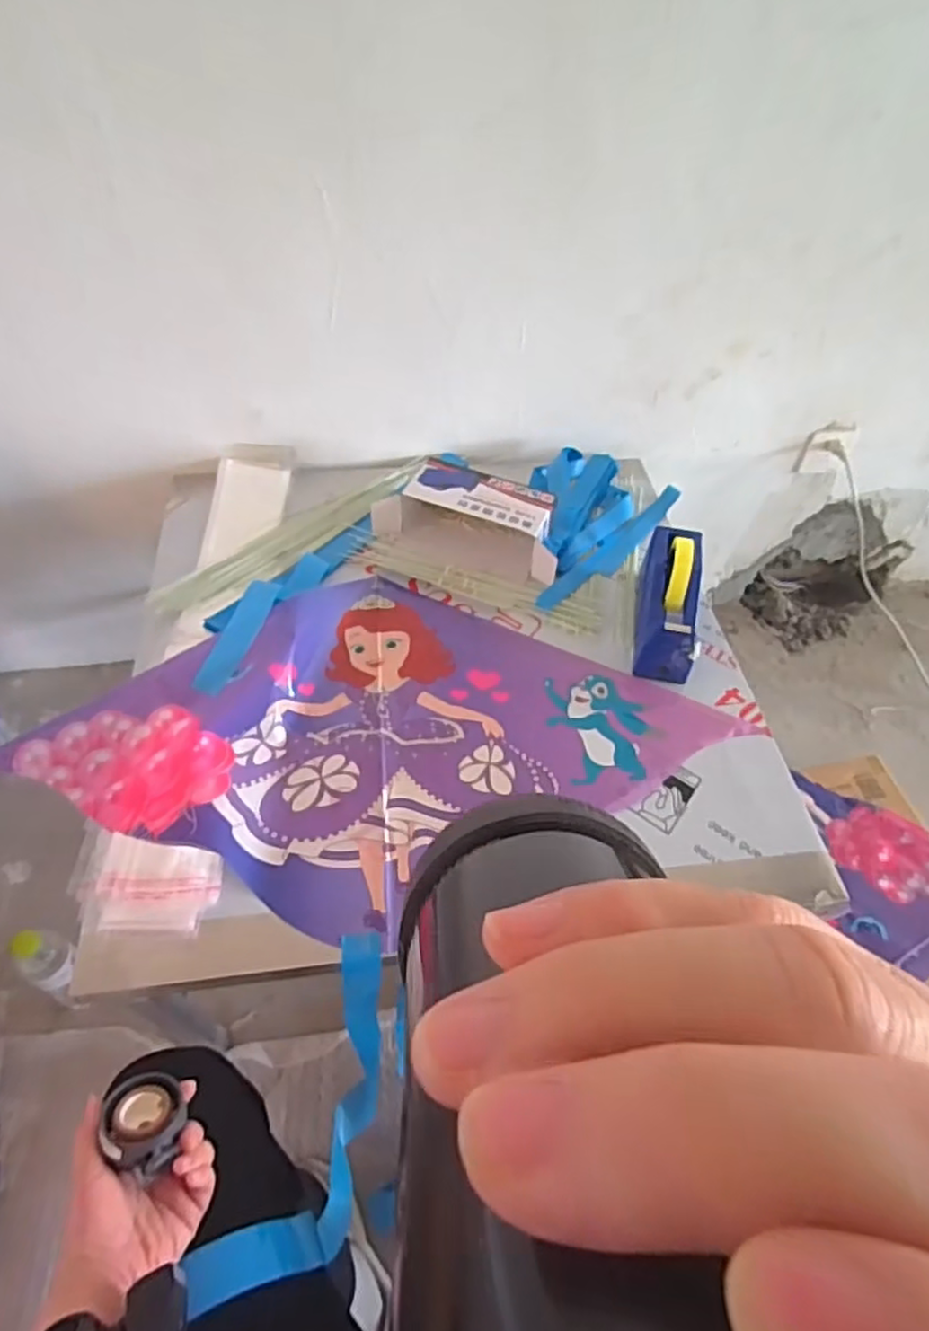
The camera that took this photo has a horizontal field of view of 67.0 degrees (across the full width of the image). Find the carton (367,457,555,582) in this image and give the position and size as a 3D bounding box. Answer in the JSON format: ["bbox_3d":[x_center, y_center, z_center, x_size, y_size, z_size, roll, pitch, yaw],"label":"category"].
[{"bbox_3d":[0.012,-0.214,1.043,0.278,0.078,0.141,17,52,9],"label":"carton"}]

